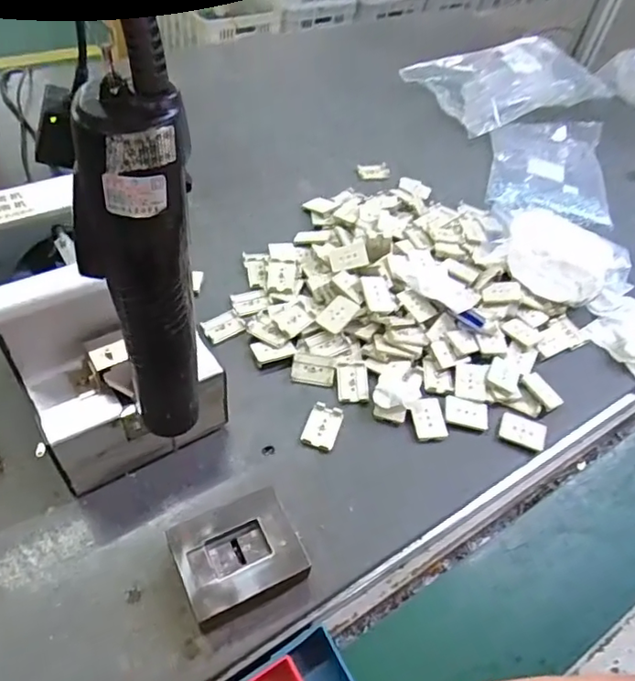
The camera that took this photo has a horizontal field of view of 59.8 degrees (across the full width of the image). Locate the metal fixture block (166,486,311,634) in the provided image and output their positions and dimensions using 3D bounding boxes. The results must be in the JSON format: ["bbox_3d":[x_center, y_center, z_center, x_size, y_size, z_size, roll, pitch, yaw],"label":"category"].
[{"bbox_3d":[-0.054,0.148,0.384,0.079,0.025,0.065,-18,57,-23],"label":"metal fixture block"}]

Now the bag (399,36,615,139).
[{"bbox_3d":[0.285,-0.391,0.826,0.262,0.067,0.161,-19,57,-23],"label":"bag"}]

